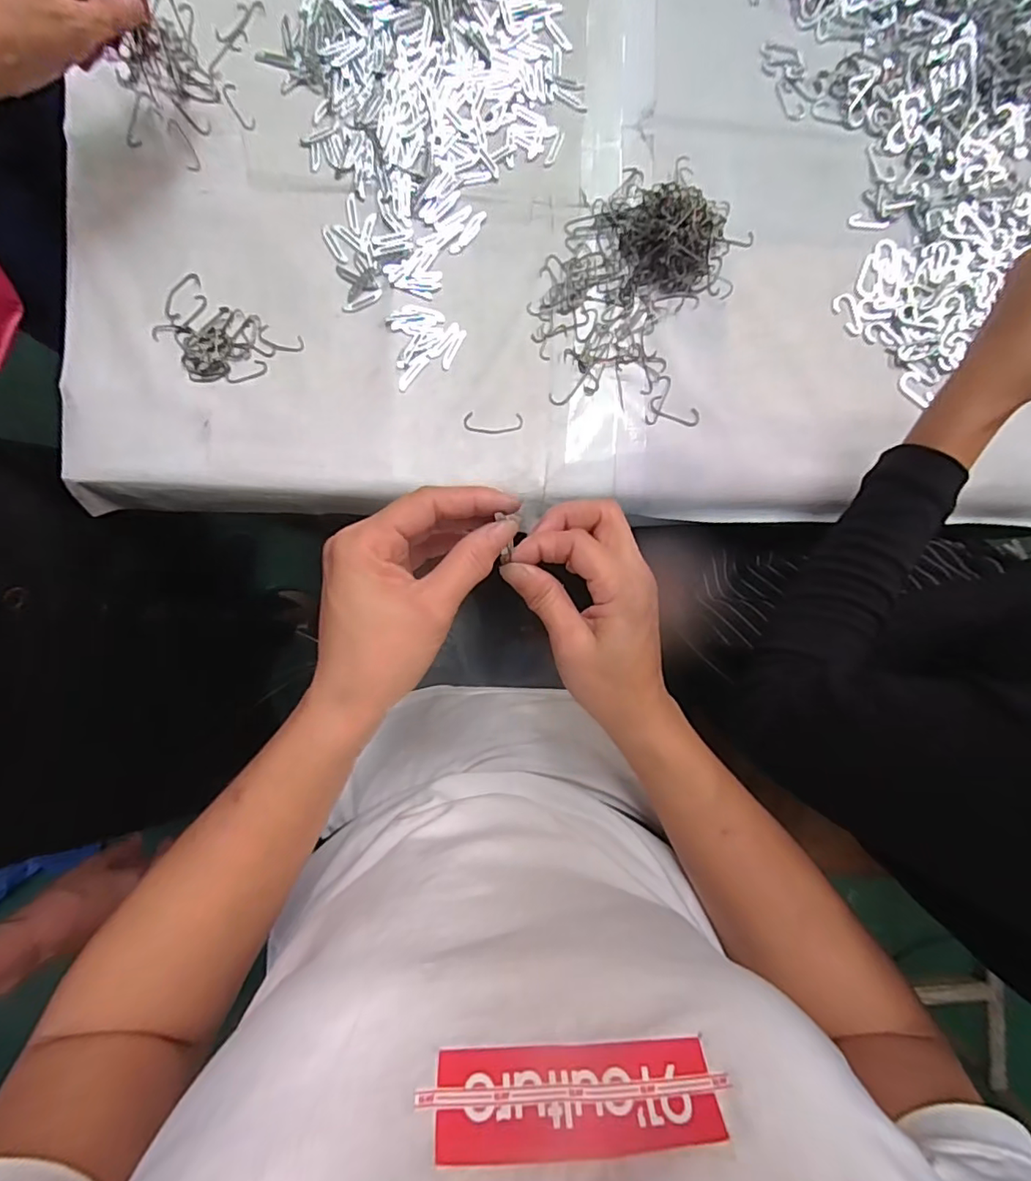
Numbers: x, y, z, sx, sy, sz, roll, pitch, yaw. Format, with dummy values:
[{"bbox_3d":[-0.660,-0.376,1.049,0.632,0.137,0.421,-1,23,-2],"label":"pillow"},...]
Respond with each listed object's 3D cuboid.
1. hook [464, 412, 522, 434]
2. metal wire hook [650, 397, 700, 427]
[{"bbox_3d":[-0.018,-0.140,0.468,0.049,0.004,0.018,1,91,-3],"label":"hook"},{"bbox_3d":[0.136,-0.153,0.477,0.044,0.004,0.016,20,90,-3],"label":"metal wire hook"}]

